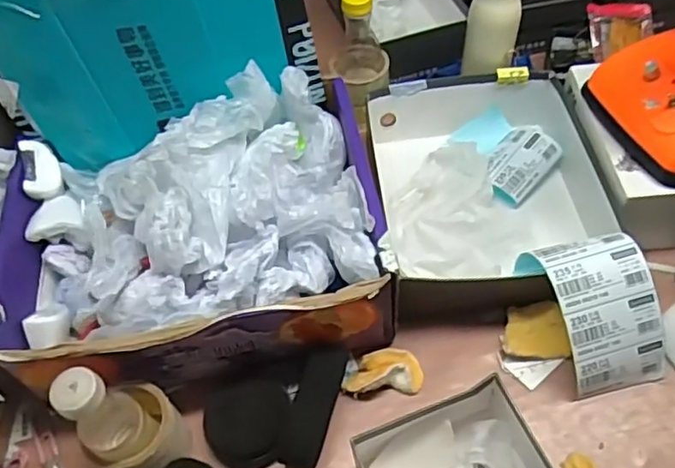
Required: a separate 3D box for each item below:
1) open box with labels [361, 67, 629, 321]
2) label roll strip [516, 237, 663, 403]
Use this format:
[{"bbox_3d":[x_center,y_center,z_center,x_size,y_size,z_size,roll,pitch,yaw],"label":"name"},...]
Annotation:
[{"bbox_3d":[0.180,-0.059,0.795,0.267,0.114,0.326,-6,54,1],"label":"open box with labels"},{"bbox_3d":[0.274,0.073,0.657,0.097,0.090,0.156,-17,54,-7],"label":"label roll strip"}]

